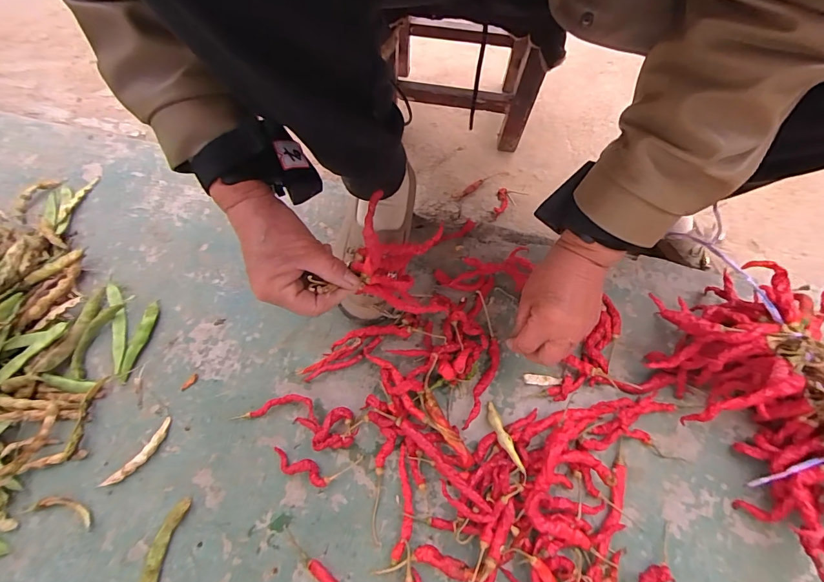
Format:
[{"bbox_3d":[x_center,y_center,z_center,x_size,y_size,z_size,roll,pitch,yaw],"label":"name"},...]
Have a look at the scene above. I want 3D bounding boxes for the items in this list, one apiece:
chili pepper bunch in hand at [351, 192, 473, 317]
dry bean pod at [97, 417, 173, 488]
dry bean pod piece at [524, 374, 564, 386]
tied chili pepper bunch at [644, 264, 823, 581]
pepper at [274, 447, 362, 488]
[{"bbox_3d":[0.001,-0.028,0.344,0.088,0.085,0.074,8,69,6],"label":"chili pepper bunch in hand"},{"bbox_3d":[-0.288,0.174,0.413,0.018,0.009,0.083,36,74,15],"label":"dry bean pod"},{"bbox_3d":[0.143,0.097,0.427,0.039,0.004,0.011,5,68,4],"label":"dry bean pod piece"},{"bbox_3d":[0.365,0.120,0.365,0.165,0.096,0.288,-22,69,-6],"label":"tied chili pepper bunch"},{"bbox_3d":[-0.101,0.183,0.400,0.089,0.020,0.030,6,68,5],"label":"pepper"}]

